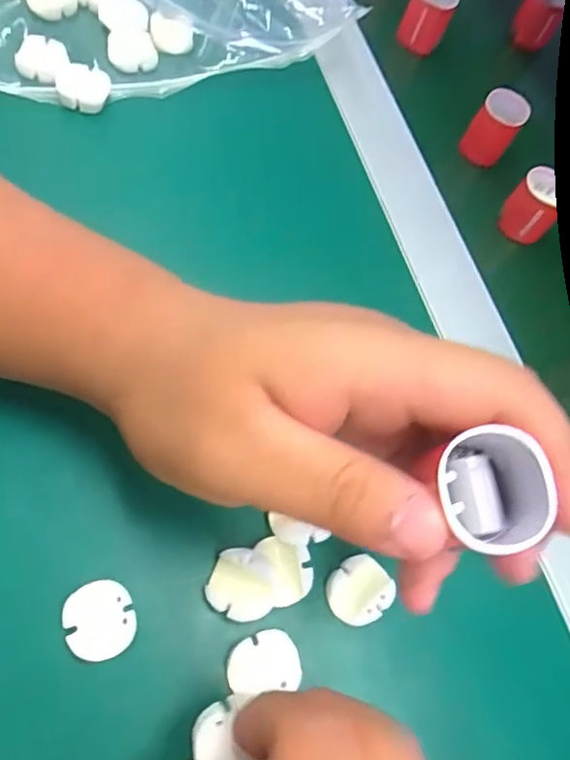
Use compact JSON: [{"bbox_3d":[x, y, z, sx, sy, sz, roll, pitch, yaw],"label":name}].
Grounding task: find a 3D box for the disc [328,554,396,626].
[{"bbox_3d":[0.031,0.088,0.244,0.026,0.004,0.024,4,66,-9],"label":"disc"}]

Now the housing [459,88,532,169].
[{"bbox_3d":[0.132,-0.159,0.372,0.028,0.040,0.023,36,65,5],"label":"housing"}]

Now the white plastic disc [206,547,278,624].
[{"bbox_3d":[-0.016,0.081,0.232,0.027,0.005,0.026,-1,81,6],"label":"white plastic disc"}]

